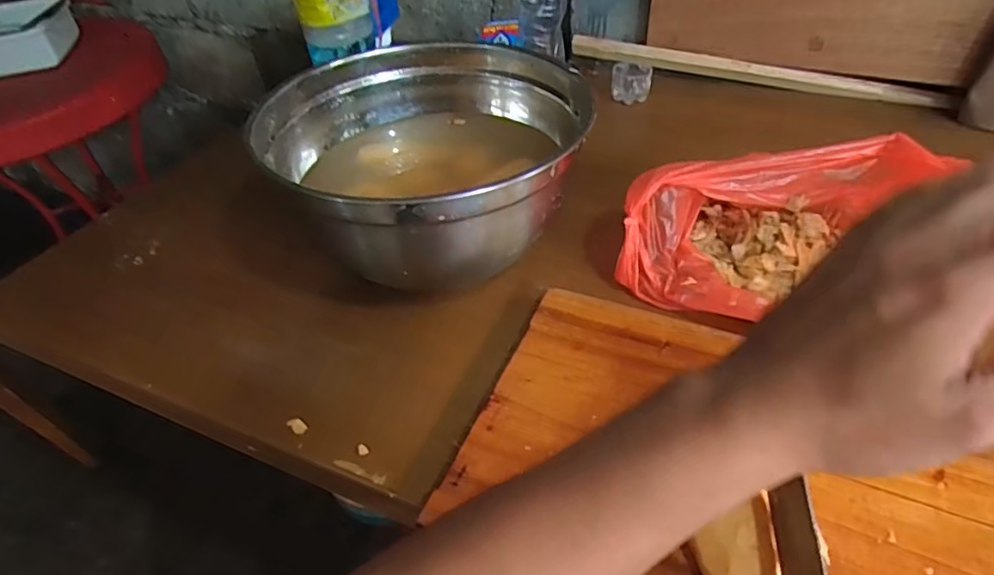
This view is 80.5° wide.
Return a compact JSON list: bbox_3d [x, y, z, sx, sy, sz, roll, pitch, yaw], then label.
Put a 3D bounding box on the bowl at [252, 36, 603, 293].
[{"bbox_3d":[-0.062,-0.130,0.586,0.287,0.144,0.258,27,52,30],"label":"bowl"}]

